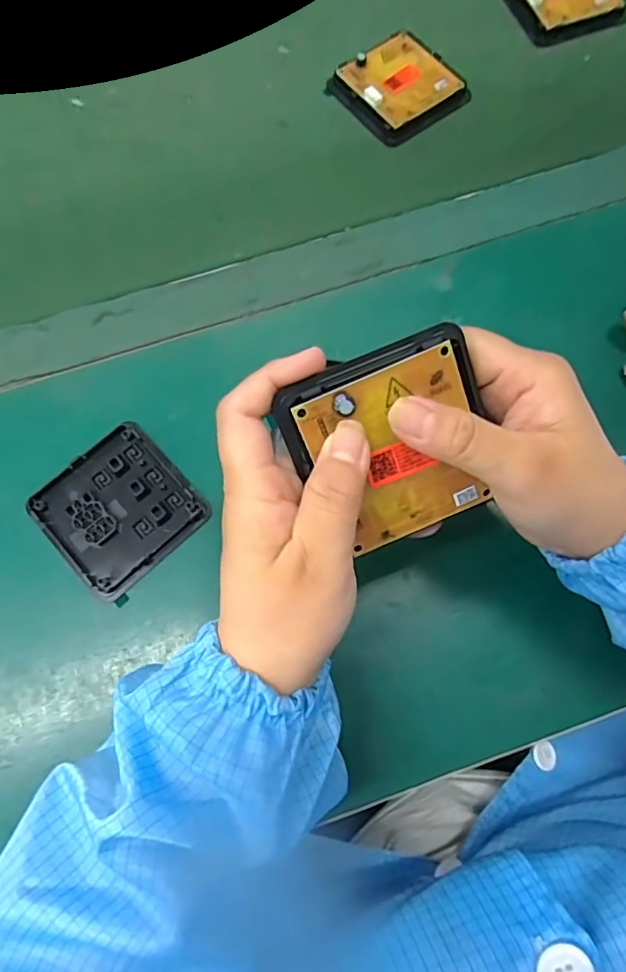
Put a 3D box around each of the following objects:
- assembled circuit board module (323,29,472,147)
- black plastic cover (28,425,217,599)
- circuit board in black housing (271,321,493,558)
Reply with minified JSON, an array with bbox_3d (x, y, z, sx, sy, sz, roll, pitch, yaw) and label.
[{"bbox_3d":[0.064,-0.303,0.412,0.083,0.010,0.082,-39,77,-10],"label":"assembled circuit board module"},{"bbox_3d":[-0.115,0.013,0.326,0.082,0.007,0.080,-41,78,-10],"label":"black plastic cover"},{"bbox_3d":[0.035,-0.016,0.227,0.080,0.014,0.078,-24,111,0],"label":"circuit board in black housing"}]

